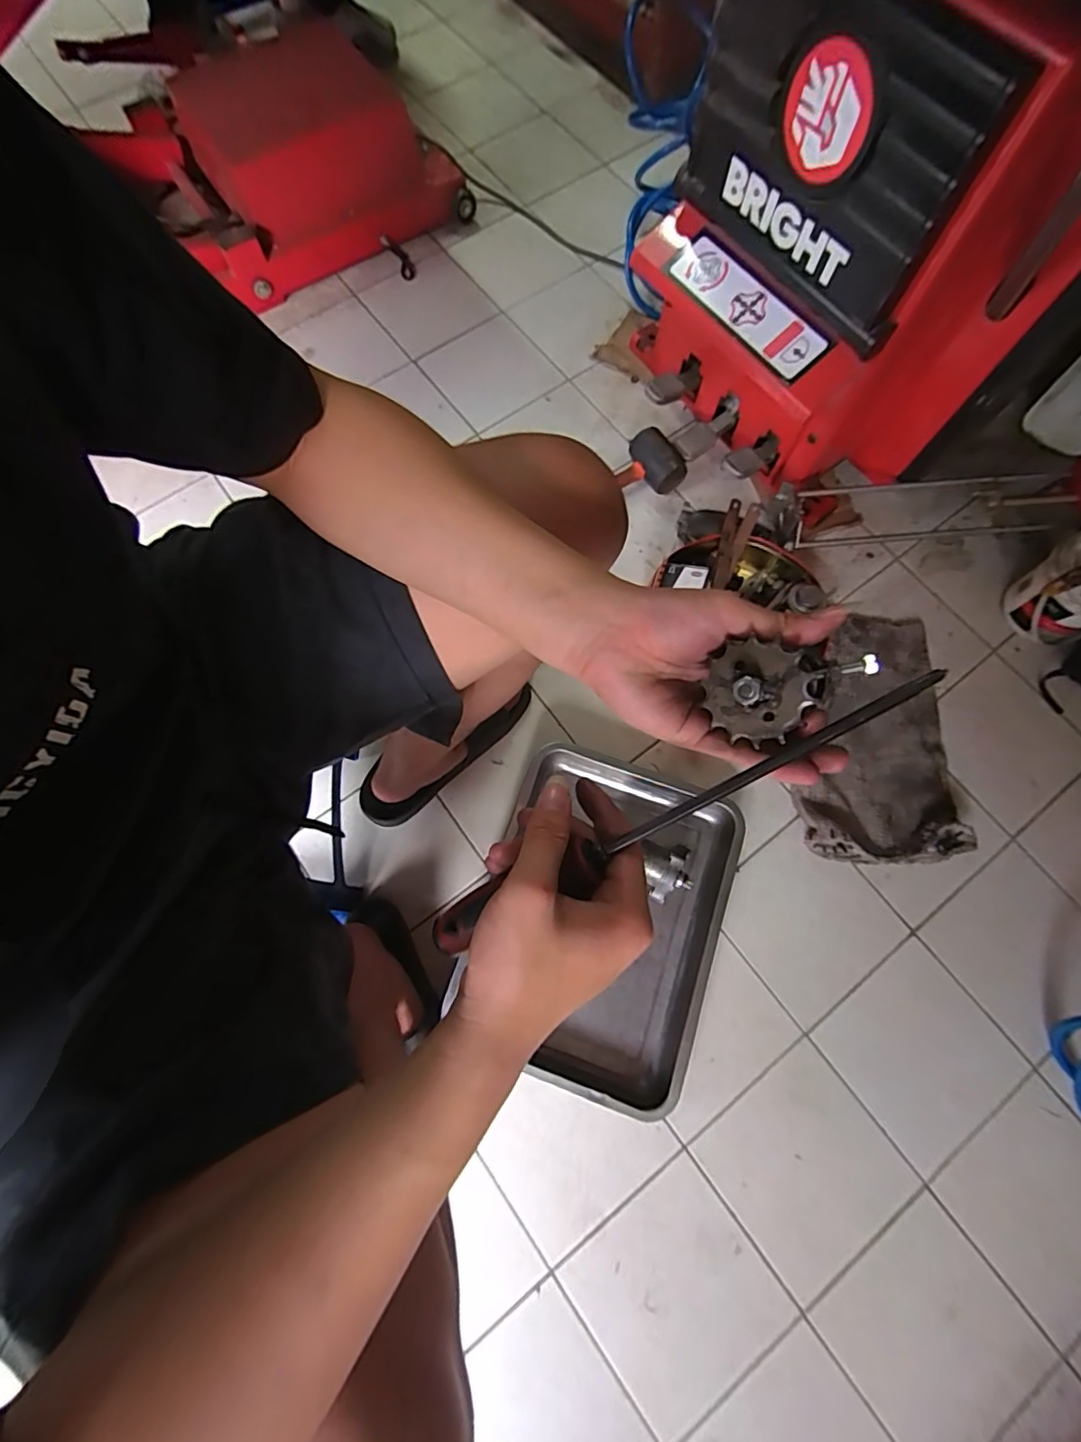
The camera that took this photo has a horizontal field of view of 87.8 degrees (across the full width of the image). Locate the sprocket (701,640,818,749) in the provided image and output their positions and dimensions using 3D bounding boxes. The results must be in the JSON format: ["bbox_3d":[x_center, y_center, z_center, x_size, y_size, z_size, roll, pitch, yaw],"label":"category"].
[{"bbox_3d":[0.107,-0.014,0.283,0.048,0.017,0.048,12,101,28],"label":"sprocket"}]

